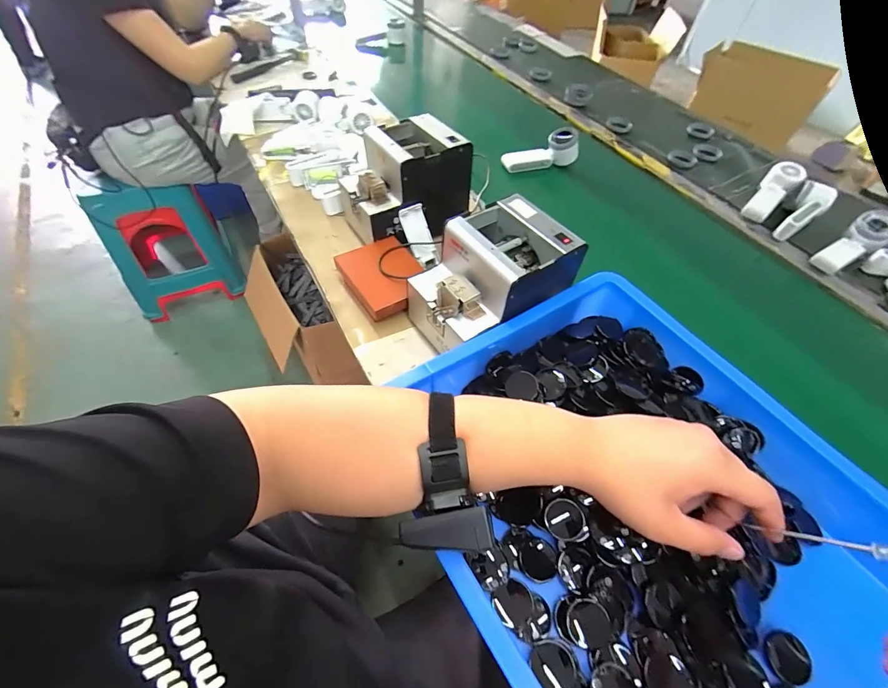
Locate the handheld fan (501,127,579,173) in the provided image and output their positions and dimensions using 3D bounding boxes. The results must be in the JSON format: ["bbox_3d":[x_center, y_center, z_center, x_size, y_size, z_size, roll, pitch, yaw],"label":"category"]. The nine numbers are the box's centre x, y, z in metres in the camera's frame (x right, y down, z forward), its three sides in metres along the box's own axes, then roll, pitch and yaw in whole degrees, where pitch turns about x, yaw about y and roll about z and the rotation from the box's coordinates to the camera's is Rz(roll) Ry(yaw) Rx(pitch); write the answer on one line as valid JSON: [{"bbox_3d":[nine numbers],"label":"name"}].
[{"bbox_3d":[0.201,-0.404,0.821,0.177,0.053,0.071,-18,56,-1],"label":"handheld fan"}]

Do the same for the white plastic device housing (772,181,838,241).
[{"bbox_3d":[0.684,-0.257,0.724,0.161,0.035,0.056,-40,65,-14],"label":"white plastic device housing"}]

